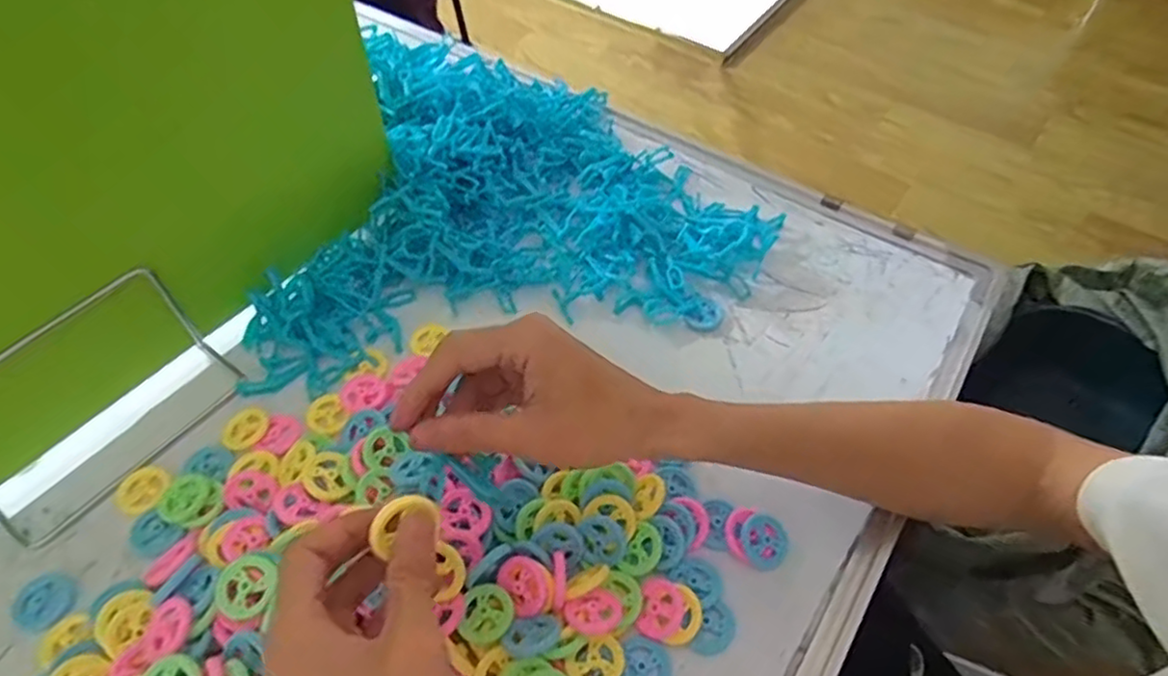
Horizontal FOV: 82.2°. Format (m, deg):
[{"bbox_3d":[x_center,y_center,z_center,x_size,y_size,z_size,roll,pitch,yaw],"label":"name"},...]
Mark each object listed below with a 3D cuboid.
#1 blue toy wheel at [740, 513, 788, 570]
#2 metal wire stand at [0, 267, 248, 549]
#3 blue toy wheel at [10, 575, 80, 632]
[{"bbox_3d":[0.103,0.117,0.382,0.030,0.011,0.027,-27,57,-19],"label":"blue toy wheel"},{"bbox_3d":[-0.288,0.038,0.389,0.056,0.084,0.148,30,58,21],"label":"metal wire stand"},{"bbox_3d":[-0.291,0.143,0.361,0.031,0.005,0.028,33,59,23],"label":"blue toy wheel"}]

